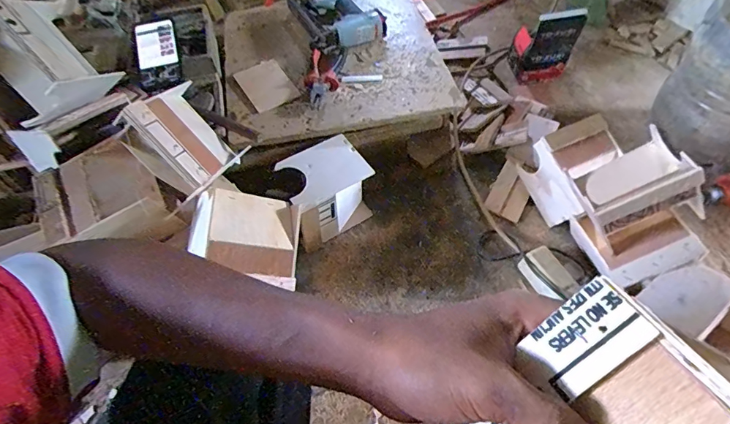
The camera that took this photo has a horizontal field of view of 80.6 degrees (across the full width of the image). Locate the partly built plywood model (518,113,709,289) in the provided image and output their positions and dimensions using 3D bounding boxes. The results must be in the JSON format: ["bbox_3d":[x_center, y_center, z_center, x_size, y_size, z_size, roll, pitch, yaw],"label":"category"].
[{"bbox_3d":[0.397,-0.030,0.717,0.178,0.235,0.286,-18,55,-10],"label":"partly built plywood model"}]

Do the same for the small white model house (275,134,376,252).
[{"bbox_3d":[-0.067,-0.027,0.775,0.147,0.154,0.126,-25,56,-15],"label":"small white model house"}]

